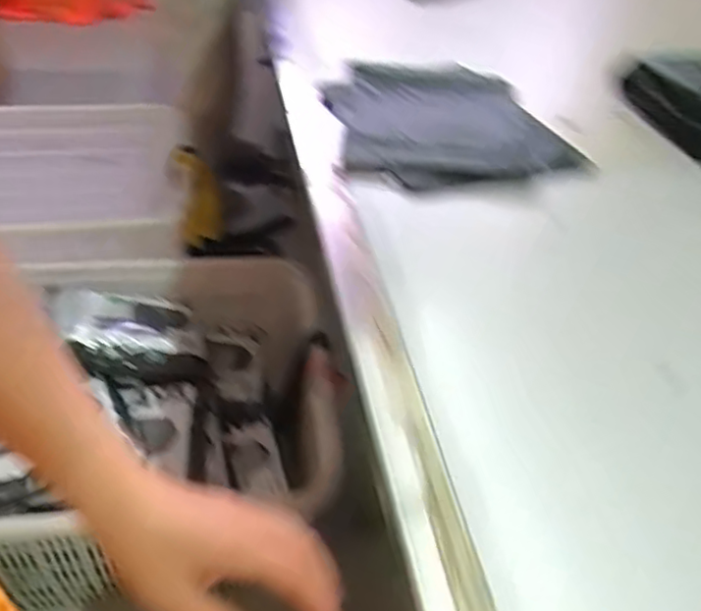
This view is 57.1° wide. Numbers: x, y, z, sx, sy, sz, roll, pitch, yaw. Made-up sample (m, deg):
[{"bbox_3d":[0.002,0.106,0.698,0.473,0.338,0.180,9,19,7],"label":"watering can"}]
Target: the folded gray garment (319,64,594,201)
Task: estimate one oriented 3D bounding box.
[{"bbox_3d":[0.128,-0.278,0.952,0.320,0.033,0.365,-6,43,-13],"label":"folded gray garment"}]

